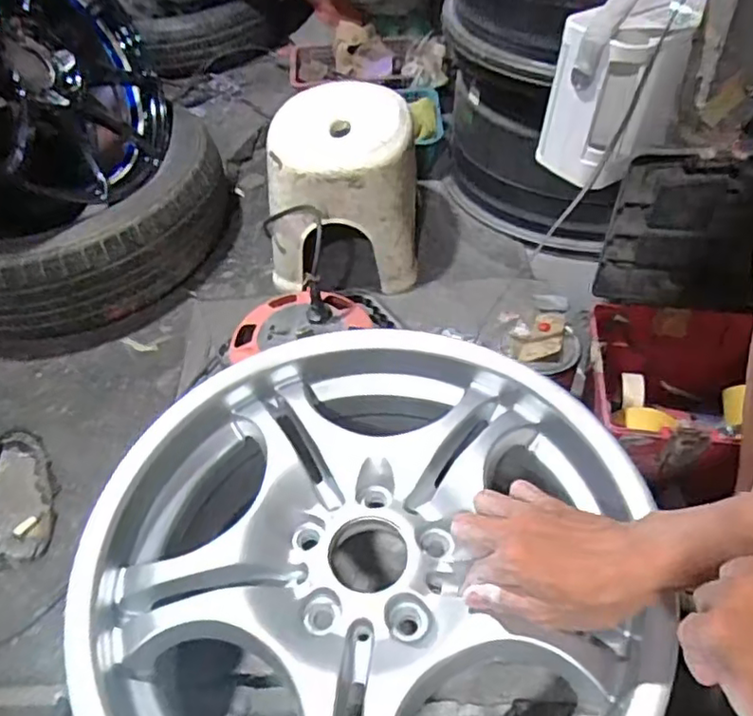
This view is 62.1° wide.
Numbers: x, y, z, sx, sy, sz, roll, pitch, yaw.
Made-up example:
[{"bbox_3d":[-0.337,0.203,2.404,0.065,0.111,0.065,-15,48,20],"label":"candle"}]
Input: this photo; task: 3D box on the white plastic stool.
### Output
[{"bbox_3d":[-0.047,-0.279,1.030,0.224,0.235,0.234,2,49,5],"label":"white plastic stool"}]

